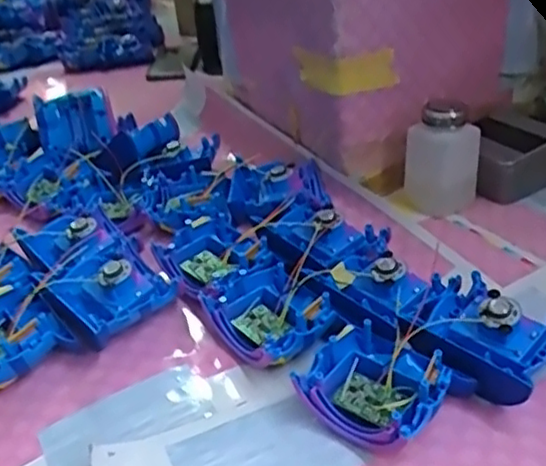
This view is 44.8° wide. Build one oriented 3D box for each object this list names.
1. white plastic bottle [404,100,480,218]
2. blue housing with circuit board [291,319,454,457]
[{"bbox_3d":[0.158,-0.070,0.630,0.056,0.099,0.047,-16,32,-16],"label":"white plastic bottle"},{"bbox_3d":[0.068,0.096,0.421,0.082,0.032,0.078,19,39,35],"label":"blue housing with circuit board"}]

